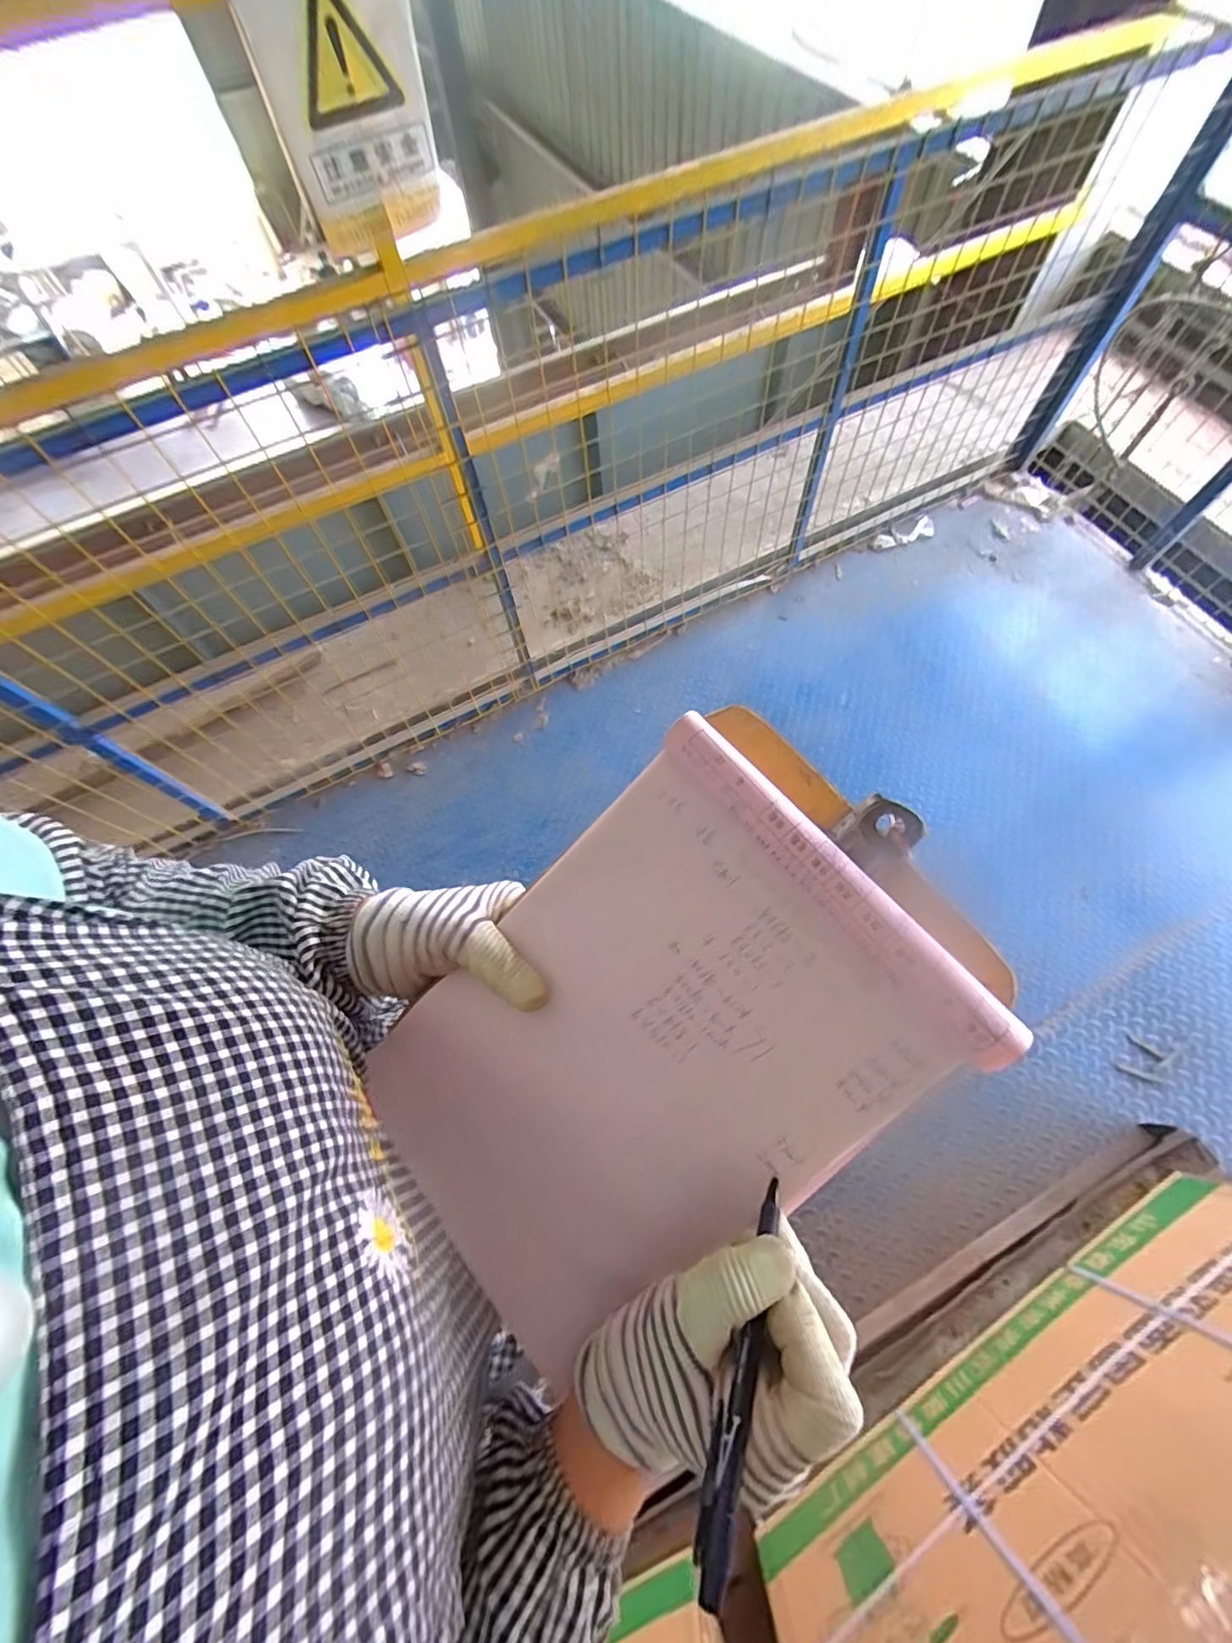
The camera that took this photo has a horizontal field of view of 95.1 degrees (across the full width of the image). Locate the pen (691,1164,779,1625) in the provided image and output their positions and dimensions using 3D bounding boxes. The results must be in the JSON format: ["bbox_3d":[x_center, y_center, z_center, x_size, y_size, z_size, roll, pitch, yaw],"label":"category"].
[{"bbox_3d":[0.053,0.218,0.232,0.011,0.014,0.133,25,39,10],"label":"pen"}]

